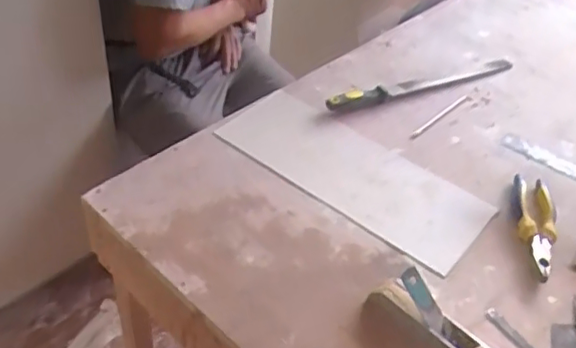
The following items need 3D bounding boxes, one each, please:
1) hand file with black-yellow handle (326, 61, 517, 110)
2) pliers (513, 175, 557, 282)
[{"bbox_3d":[0.262,-0.171,1.138,0.429,0.022,0.043,-18,48,-23],"label":"hand file with black-yellow handle"},{"bbox_3d":[0.352,0.073,0.875,0.056,0.022,0.191,13,43,7],"label":"pliers"}]

